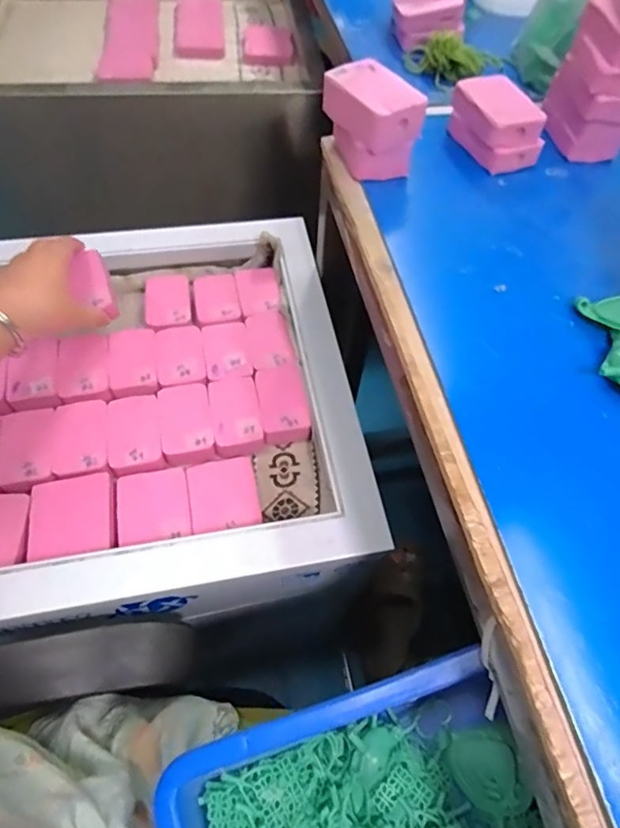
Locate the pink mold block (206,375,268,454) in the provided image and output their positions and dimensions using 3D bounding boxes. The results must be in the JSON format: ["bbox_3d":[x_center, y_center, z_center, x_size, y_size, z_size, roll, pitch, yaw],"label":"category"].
[{"bbox_3d":[-0.072,0.000,0.483,0.047,0.026,0.072,-11,61,-10],"label":"pink mold block"}]

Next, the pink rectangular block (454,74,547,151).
[{"bbox_3d":[0.148,-0.236,0.403,0.044,0.045,0.069,-16,62,-13],"label":"pink rectangular block"}]

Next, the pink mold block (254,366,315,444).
[{"bbox_3d":[-0.026,-0.012,0.492,0.047,0.026,0.077,-8,61,-9],"label":"pink mold block"}]

